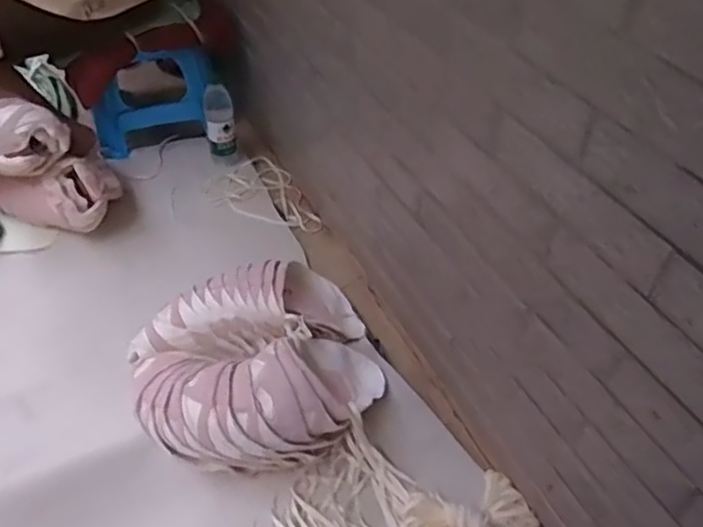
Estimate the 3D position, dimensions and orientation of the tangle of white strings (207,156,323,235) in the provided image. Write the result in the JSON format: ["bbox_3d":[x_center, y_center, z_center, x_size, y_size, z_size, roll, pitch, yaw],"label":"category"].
[{"bbox_3d":[-0.186,-0.139,1.373,0.168,0.023,0.266,-32,55,-28],"label":"tangle of white strings"}]

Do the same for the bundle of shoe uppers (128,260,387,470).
[{"bbox_3d":[-0.145,0.146,0.987,0.379,0.146,0.344,-13,48,-13],"label":"bundle of shoe uppers"}]

